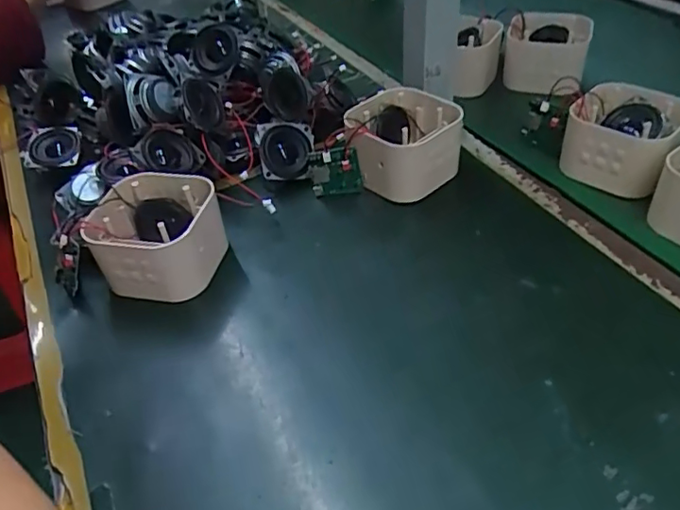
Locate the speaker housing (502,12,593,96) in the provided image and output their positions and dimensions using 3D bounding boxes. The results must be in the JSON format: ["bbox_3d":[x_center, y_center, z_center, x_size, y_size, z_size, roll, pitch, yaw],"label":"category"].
[{"bbox_3d":[0.242,-0.239,0.678,0.087,0.063,0.090,9,45,17],"label":"speaker housing"}]

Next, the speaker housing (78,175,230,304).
[{"bbox_3d":[-0.143,-0.014,0.459,0.090,0.063,0.082,-4,43,3],"label":"speaker housing"}]

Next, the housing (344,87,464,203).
[{"bbox_3d":[0.058,-0.100,0.520,0.092,0.064,0.083,-37,50,-28],"label":"housing"}]

